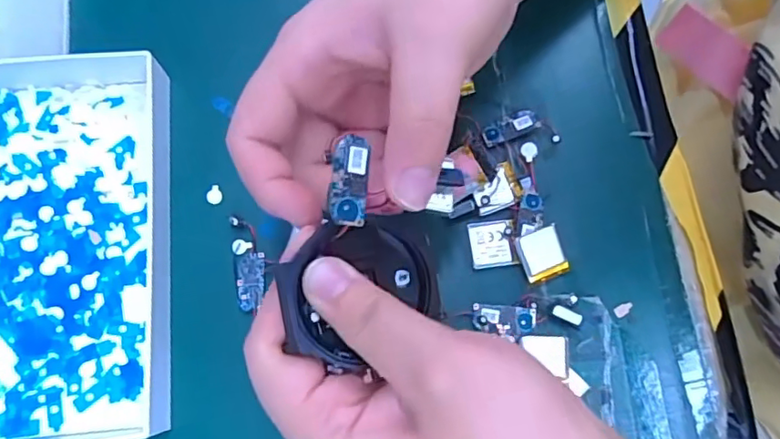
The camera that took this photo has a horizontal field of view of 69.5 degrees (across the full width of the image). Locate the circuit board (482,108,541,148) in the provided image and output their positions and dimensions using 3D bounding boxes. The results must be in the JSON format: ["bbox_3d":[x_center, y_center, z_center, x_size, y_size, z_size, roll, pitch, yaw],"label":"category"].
[{"bbox_3d":[0.059,-0.045,0.276,0.028,0.004,0.012,-23,78,-5],"label":"circuit board"}]

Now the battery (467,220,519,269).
[{"bbox_3d":[0.048,0.011,0.262,0.021,0.004,0.021,-7,77,-1],"label":"battery"}]

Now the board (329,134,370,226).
[{"bbox_3d":[-0.013,-0.012,0.175,0.011,0.006,0.027,5,91,2],"label":"board"}]

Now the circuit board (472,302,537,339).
[{"bbox_3d":[0.052,0.045,0.255,0.028,0.004,0.015,0,77,1],"label":"circuit board"}]

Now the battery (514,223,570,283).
[{"bbox_3d":[0.070,0.016,0.258,0.021,0.004,0.022,-19,92,-12],"label":"battery"}]

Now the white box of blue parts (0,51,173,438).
[{"bbox_3d":[-0.156,0.009,0.259,0.103,0.027,0.181,-3,77,0],"label":"white box of blue parts"}]

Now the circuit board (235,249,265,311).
[{"bbox_3d":[-0.065,0.028,0.264,0.013,0.004,0.028,-8,77,-1],"label":"circuit board"}]

